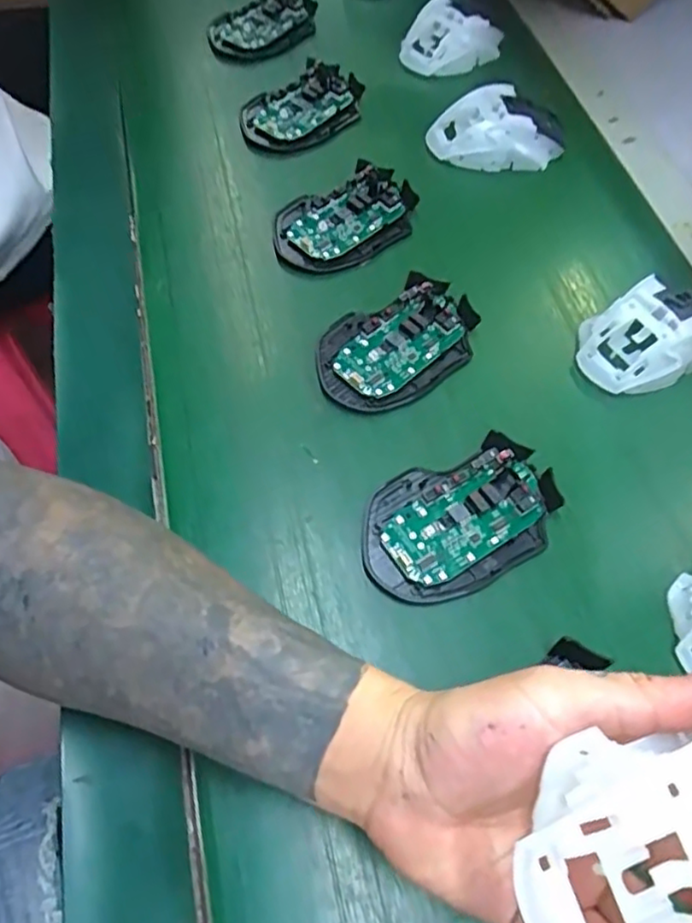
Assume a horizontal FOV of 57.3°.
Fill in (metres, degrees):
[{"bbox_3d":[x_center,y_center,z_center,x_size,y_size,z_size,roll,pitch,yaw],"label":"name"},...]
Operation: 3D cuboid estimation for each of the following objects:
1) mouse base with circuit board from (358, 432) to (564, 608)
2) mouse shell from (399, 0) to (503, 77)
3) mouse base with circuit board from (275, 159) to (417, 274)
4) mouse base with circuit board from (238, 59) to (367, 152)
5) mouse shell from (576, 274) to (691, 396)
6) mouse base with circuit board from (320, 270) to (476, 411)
[{"bbox_3d":[0.063,0.030,0.348,0.114,0.013,0.073,-27,65,-19],"label":"mouse base with circuit board"},{"bbox_3d":[0.100,-0.398,0.589,0.066,0.032,0.090,41,65,18],"label":"mouse shell"},{"bbox_3d":[0.001,-0.179,0.463,0.113,0.019,0.069,-30,66,-20],"label":"mouse base with circuit board"},{"bbox_3d":[-0.033,-0.296,0.532,0.065,0.022,0.117,41,65,18],"label":"mouse base with circuit board"},{"bbox_3d":[0.200,-0.084,0.420,0.095,0.035,0.068,-26,65,-19],"label":"mouse shell"},{"bbox_3d":[0.033,-0.077,0.408,0.114,0.016,0.073,-33,67,-21],"label":"mouse base with circuit board"}]

